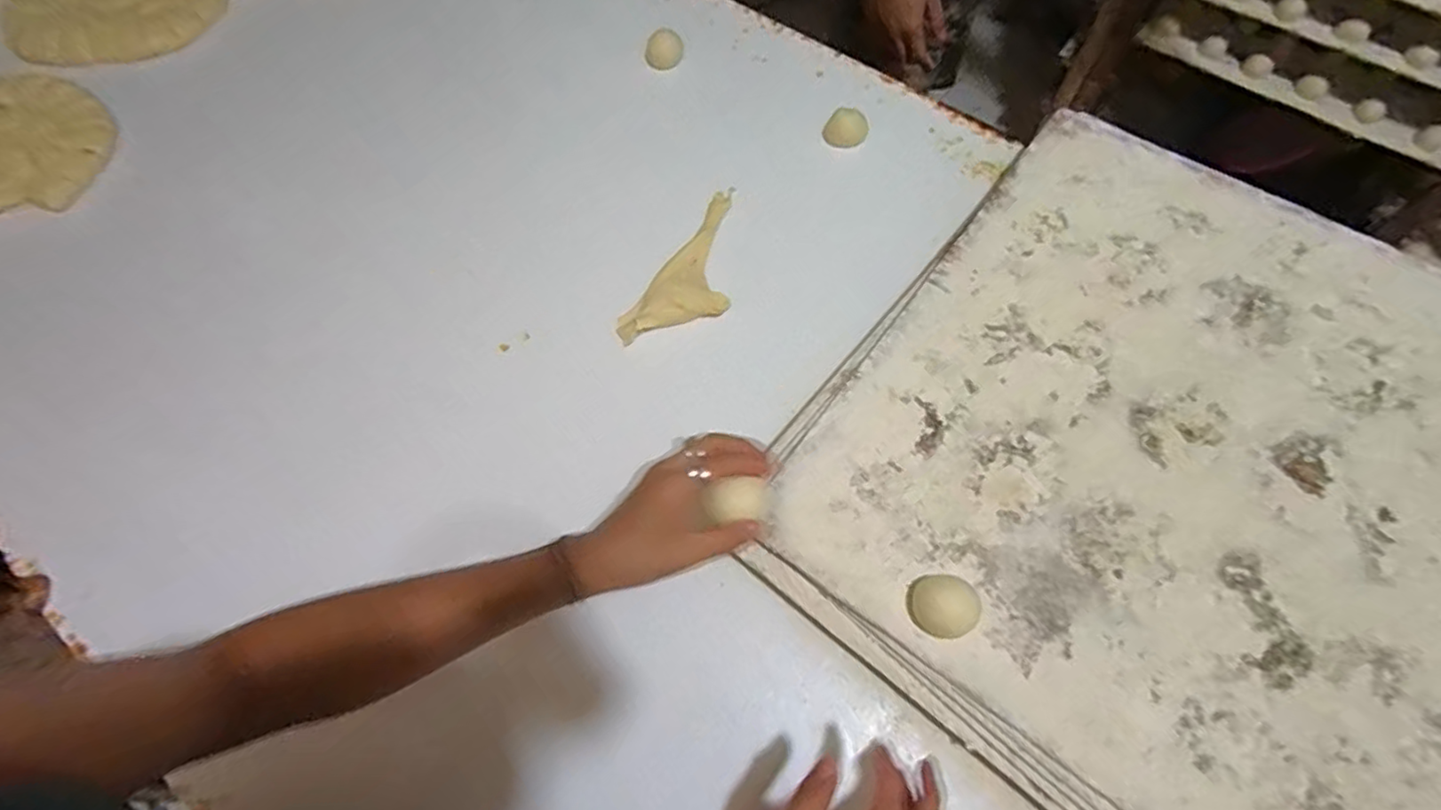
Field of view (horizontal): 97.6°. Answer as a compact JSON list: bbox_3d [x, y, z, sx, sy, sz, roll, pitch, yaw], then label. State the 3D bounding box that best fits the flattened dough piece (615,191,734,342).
[{"bbox_3d":[-0.018,-0.141,0.665,0.088,0.022,0.212,29,71,14],"label":"flattened dough piece"}]

